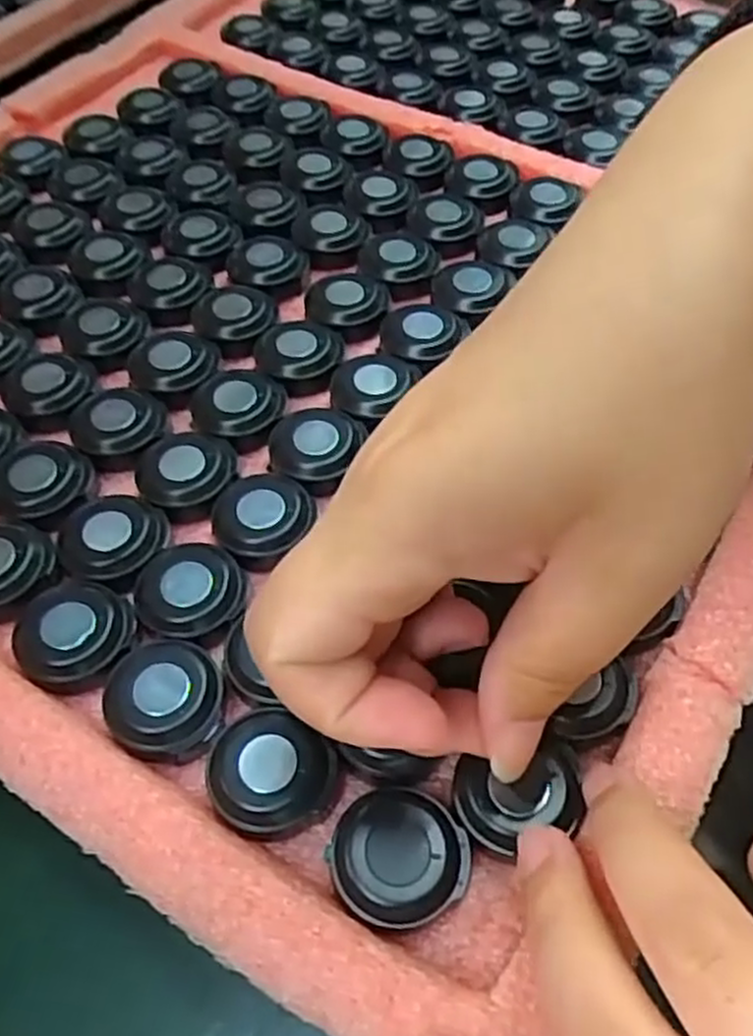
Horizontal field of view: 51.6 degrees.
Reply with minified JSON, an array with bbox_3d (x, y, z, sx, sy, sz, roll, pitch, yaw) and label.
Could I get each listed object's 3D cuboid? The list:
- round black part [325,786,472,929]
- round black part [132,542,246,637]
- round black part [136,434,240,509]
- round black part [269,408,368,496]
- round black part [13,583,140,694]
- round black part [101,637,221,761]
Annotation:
[{"bbox_3d":[0.005,0.075,0.174,0.030,0.007,0.028,0,56,0],"label":"round black part"},{"bbox_3d":[-0.051,0.019,0.214,0.028,0.007,0.027,0,56,0],"label":"round black part"},{"bbox_3d":[-0.058,-0.016,0.240,0.030,0.008,0.027,-18,57,-12],"label":"round black part"},{"bbox_3d":[-0.020,-0.023,0.246,0.028,0.010,0.030,0,56,0],"label":"round black part"},{"bbox_3d":[-0.080,0.031,0.207,0.031,0.010,0.027,-36,63,-22],"label":"round black part"},{"bbox_3d":[-0.053,0.045,0.196,0.028,0.007,0.030,0,56,0],"label":"round black part"}]

